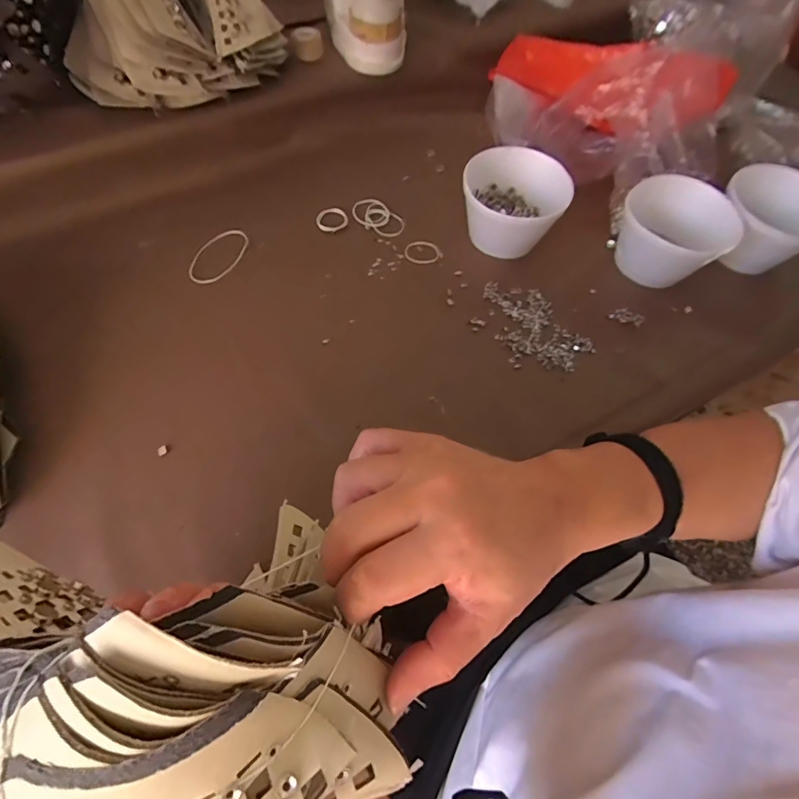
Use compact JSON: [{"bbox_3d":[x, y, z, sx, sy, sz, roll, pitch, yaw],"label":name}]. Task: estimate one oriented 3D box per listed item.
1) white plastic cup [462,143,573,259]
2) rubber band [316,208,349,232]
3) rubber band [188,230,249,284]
[{"bbox_3d":[0.138,-0.245,0.586,0.127,0.096,0.124,1,62,-3],"label":"white plastic cup"},{"bbox_3d":[-0.090,-0.242,0.615,0.043,0.007,0.042,1,62,-3],"label":"rubber band"},{"bbox_3d":[-0.229,-0.184,0.573,0.059,0.006,0.093,15,62,4],"label":"rubber band"}]

